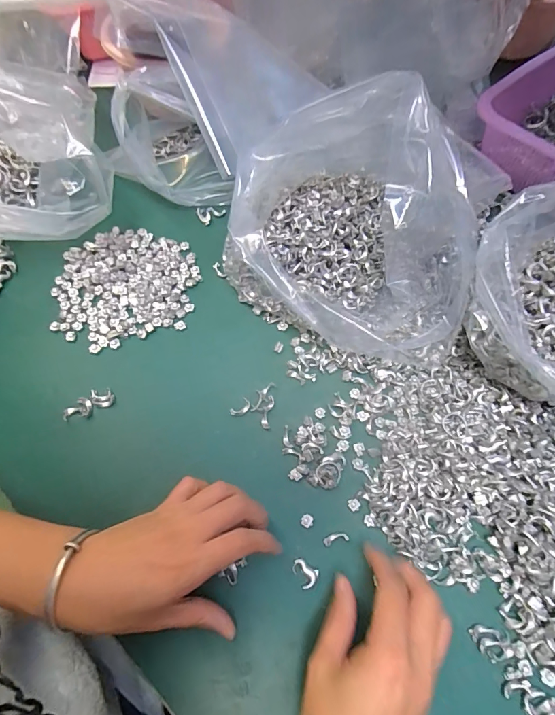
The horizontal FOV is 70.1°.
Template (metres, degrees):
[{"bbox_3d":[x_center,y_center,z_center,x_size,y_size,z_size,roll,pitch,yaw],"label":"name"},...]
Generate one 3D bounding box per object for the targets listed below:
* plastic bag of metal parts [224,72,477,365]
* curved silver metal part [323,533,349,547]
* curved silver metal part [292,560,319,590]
[{"bbox_3d":[0.064,-0.121,0.337,0.237,0.162,0.153,22,66,10],"label":"plastic bag of metal parts"},{"bbox_3d":[0.044,0.138,0.300,0.019,0.004,0.007,-13,65,-6],"label":"curved silver metal part"},{"bbox_3d":[0.020,0.159,0.289,0.019,0.004,0.015,29,68,13],"label":"curved silver metal part"}]

